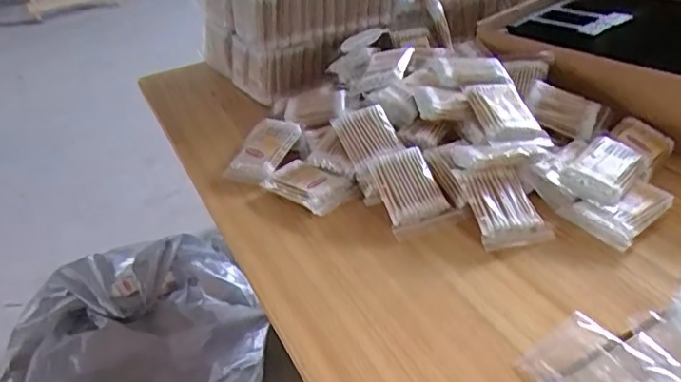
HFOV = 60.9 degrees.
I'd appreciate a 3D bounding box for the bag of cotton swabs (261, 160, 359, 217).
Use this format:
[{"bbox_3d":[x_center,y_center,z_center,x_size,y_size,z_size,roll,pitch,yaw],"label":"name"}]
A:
[{"bbox_3d":[-0.032,-0.008,0.590,0.084,0.022,0.064,24,44,36],"label":"bag of cotton swabs"}]

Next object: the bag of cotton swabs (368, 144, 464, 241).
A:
[{"bbox_3d":[0.068,0.000,0.552,0.062,0.018,0.090,-14,60,-8],"label":"bag of cotton swabs"}]

